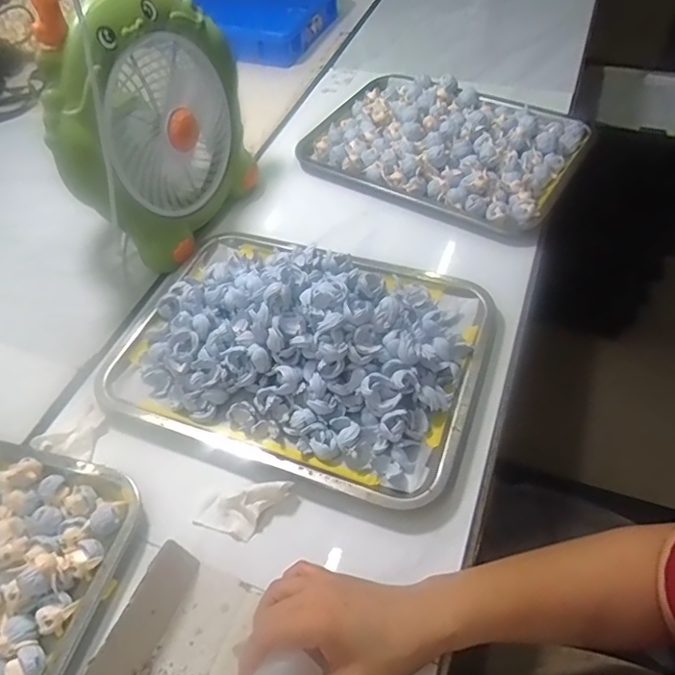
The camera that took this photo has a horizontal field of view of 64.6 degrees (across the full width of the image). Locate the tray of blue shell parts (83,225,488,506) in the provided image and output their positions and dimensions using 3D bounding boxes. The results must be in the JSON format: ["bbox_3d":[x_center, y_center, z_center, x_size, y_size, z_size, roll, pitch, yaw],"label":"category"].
[{"bbox_3d":[-0.040,-0.006,0.521,0.351,0.079,0.258,15,55,16],"label":"tray of blue shell parts"}]

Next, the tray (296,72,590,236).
[{"bbox_3d":[0.144,-0.266,0.731,0.347,0.057,0.259,26,58,23],"label":"tray"}]

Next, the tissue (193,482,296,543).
[{"bbox_3d":[-0.077,0.144,0.438,0.082,0.016,0.038,-24,53,5],"label":"tissue"}]

